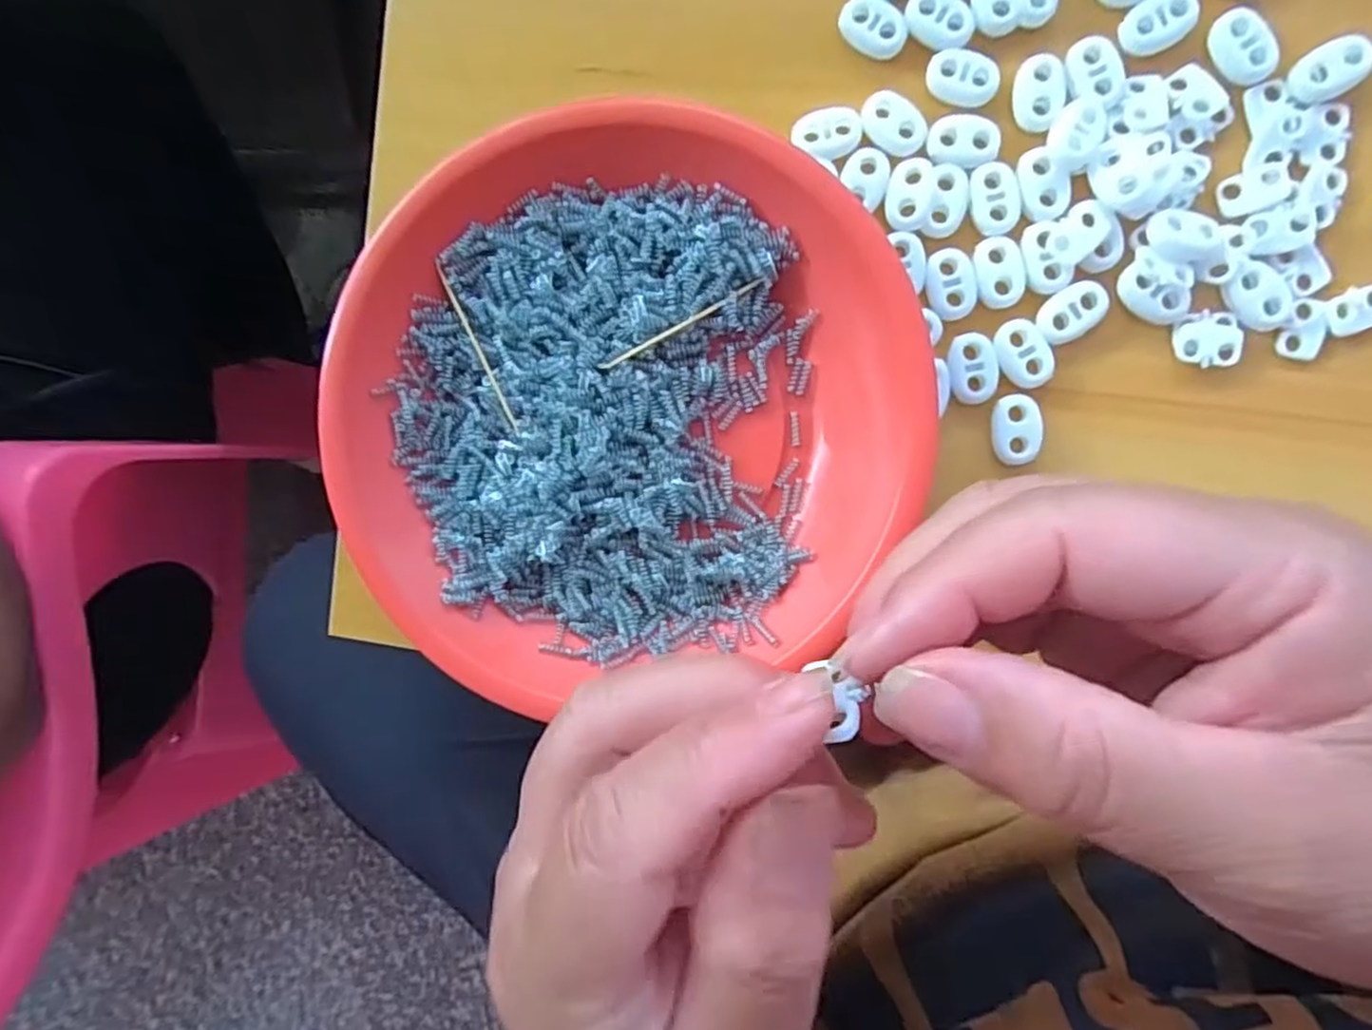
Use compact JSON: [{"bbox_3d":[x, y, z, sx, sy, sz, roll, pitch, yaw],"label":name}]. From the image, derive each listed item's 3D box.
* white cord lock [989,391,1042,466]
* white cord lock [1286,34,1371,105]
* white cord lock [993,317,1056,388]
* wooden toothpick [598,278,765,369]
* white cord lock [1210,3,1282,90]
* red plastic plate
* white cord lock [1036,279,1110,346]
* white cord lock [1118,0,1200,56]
[{"bbox_3d":[0.107,-0.028,0.237,0.015,0.004,0.022,-8,93,6],"label":"white cord lock"},{"bbox_3d":[0.192,-0.133,0.219,0.021,0.006,0.015,-35,90,7],"label":"white cord lock"},{"bbox_3d":[0.108,-0.052,0.234,0.015,0.004,0.022,-25,91,6],"label":"white cord lock"},{"bbox_3d":[-0.002,-0.062,0.240,0.059,0.004,0.004,-28,90,7],"label":"wooden toothpick"},{"bbox_3d":[0.168,-0.141,0.222,0.014,0.005,0.022,-33,90,7],"label":"white cord lock"},{"bbox_3d":[-0.023,-0.037,0.240,0.186,0.023,0.178,-9,92,6],"label":"red plastic plate"},{"bbox_3d":[0.122,-0.064,0.231,0.023,0.004,0.014,-35,90,7],"label":"white cord lock"},{"bbox_3d":[0.145,-0.151,0.223,0.023,0.004,0.015,-23,91,6],"label":"white cord lock"}]

